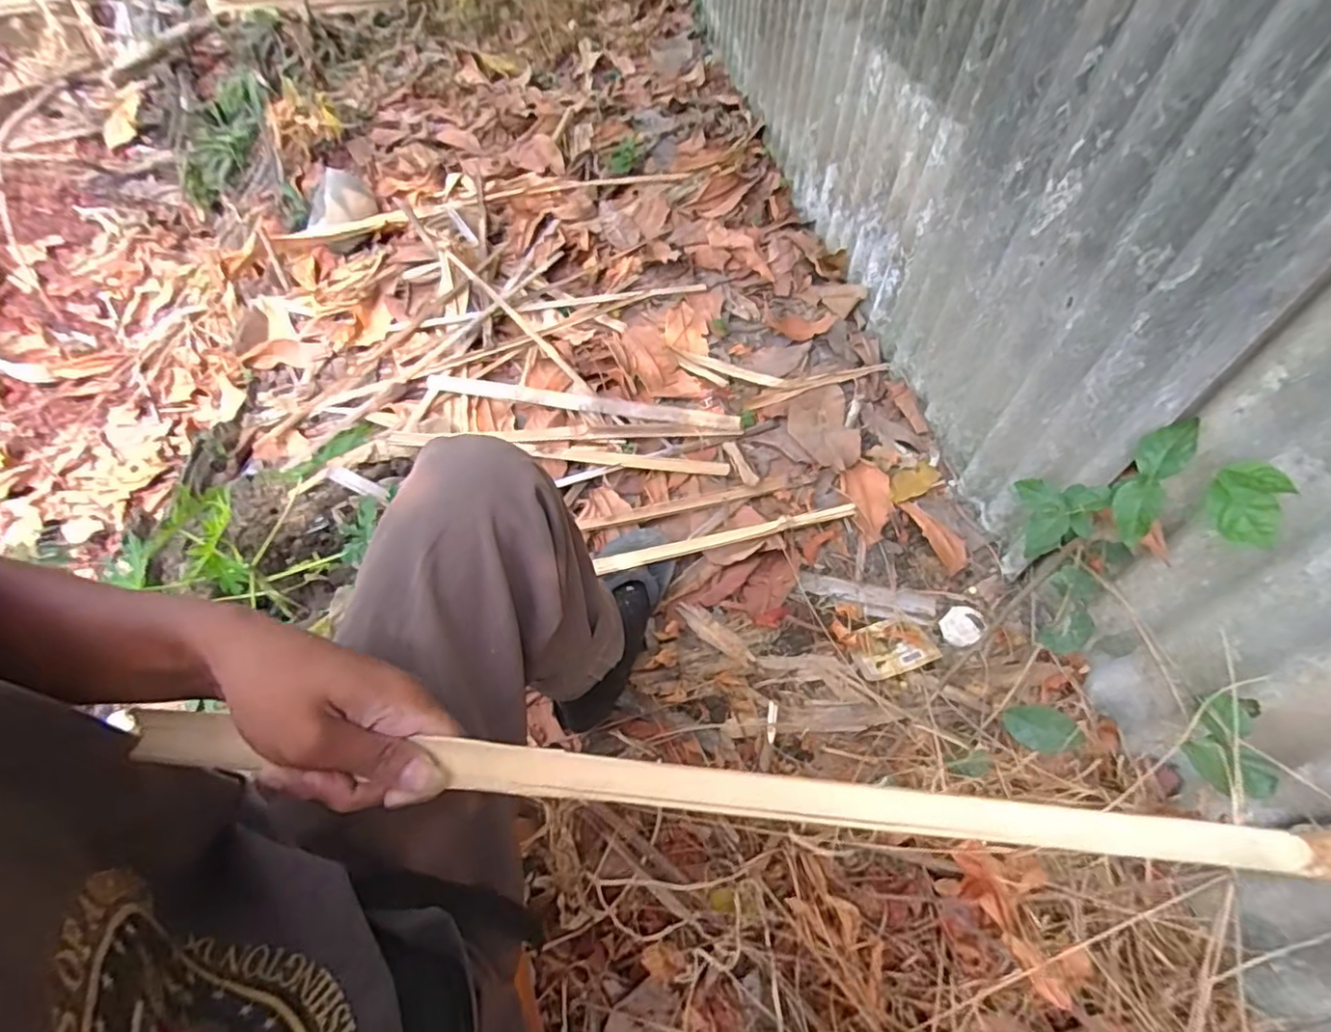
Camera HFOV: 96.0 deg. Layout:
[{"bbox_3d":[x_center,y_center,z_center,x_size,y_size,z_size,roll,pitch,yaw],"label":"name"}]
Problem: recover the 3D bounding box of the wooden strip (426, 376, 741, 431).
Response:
[{"bbox_3d":[-0.162,-0.212,1.105,0.593,0.017,0.035,9,56,9],"label":"wooden strip"}]

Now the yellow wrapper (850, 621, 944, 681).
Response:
[{"bbox_3d":[0.305,0.176,0.811,0.104,0.014,0.074,-15,56,-7],"label":"yellow wrapper"}]

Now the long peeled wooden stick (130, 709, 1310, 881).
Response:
[{"bbox_3d":[0.006,0.132,0.291,0.545,0.010,0.024,4,56,4],"label":"long peeled wooden stick"}]

